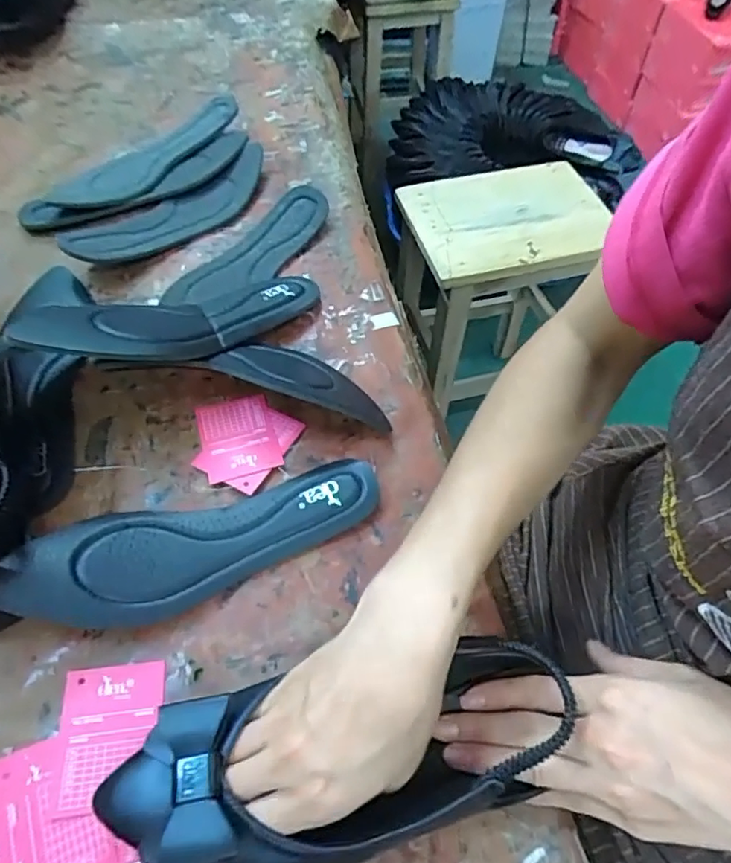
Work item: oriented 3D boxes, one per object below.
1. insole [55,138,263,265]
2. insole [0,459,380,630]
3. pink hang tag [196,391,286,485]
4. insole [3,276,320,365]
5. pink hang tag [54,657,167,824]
[{"bbox_3d":[-0.188,-0.231,0.562,0.242,0.033,0.073,-39,65,-23],"label":"insole"},{"bbox_3d":[-0.106,0.071,0.363,0.245,0.040,0.076,-14,58,-10],"label":"insole"},{"bbox_3d":[-0.098,0.003,0.429,0.055,0.004,0.072,-15,58,-11],"label":"pink hang tag"},{"bbox_3d":[-0.138,-0.090,0.438,0.246,0.021,0.074,-23,57,-42],"label":"insole"},{"bbox_3d":[-0.146,0.171,0.316,0.055,0.004,0.072,-7,57,-6],"label":"pink hang tag"}]

